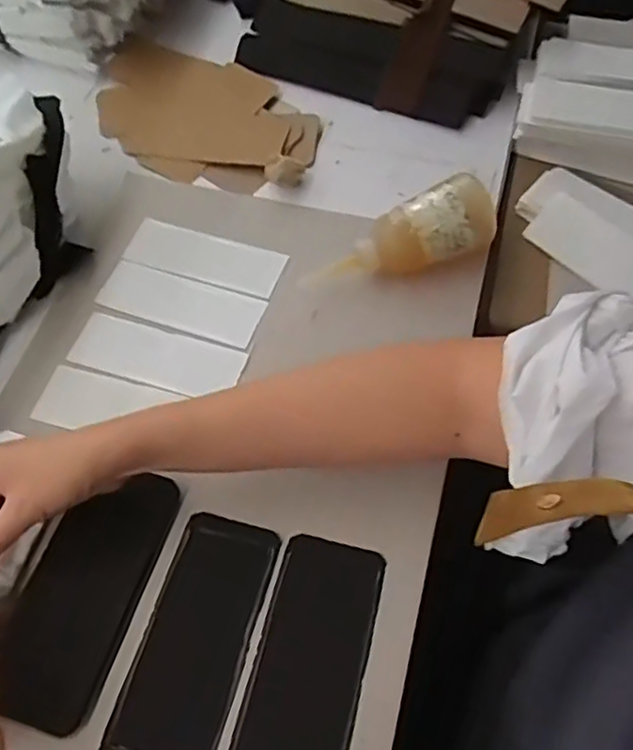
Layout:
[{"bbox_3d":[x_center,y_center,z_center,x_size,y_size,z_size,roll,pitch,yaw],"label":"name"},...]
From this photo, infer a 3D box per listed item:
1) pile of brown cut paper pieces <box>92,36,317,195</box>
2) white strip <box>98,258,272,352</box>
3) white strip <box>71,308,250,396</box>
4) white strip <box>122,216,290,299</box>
[{"bbox_3d":[-0.122,-0.272,0.686,0.274,0.026,0.152,32,64,16],"label":"pile of brown cut paper pieces"},{"bbox_3d":[-0.120,-0.064,0.583,0.145,0.006,0.052,18,61,9],"label":"white strip"},{"bbox_3d":[-0.134,-0.017,0.558,0.144,0.006,0.052,16,61,7],"label":"white strip"},{"bbox_3d":[-0.102,-0.109,0.606,0.145,0.006,0.052,19,61,9],"label":"white strip"}]

